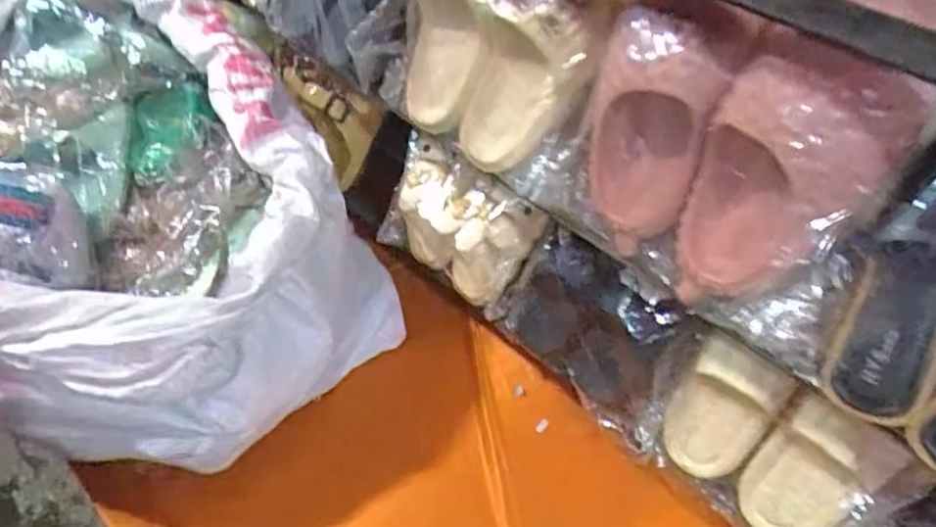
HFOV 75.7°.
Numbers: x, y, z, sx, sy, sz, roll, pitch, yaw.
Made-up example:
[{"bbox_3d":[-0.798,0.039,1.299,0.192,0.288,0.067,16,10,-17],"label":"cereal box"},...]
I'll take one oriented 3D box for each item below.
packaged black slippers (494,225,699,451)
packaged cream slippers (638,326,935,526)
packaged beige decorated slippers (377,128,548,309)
[{"bbox_3d":[0.150,0.068,0.698,0.224,0.189,0.081,37,55,25],"label":"packaged black slippers"},{"bbox_3d":[0.300,0.199,0.606,0.242,0.188,0.082,27,34,16],"label":"packaged cream slippers"},{"bbox_3d":[-0.016,-0.052,0.790,0.223,0.173,0.082,35,55,24],"label":"packaged beige decorated slippers"}]

